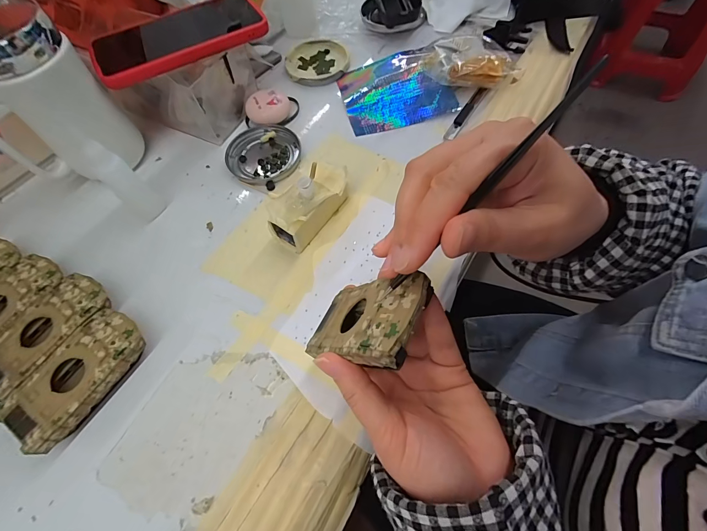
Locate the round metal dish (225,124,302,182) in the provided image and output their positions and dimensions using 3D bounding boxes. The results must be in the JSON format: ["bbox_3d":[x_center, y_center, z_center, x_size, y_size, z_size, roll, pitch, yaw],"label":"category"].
[{"bbox_3d":[-0.098,-0.123,0.359,0.077,0.007,0.074,-1,63,2],"label":"round metal dish"}]

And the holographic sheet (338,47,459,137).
[{"bbox_3d":[0.049,-0.211,0.391,0.122,0.016,0.112,-13,63,-4],"label":"holographic sheet"}]

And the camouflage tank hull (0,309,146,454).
[{"bbox_3d":[-0.204,0.083,0.252,0.051,0.026,0.093,30,69,17],"label":"camouflage tank hull"}]

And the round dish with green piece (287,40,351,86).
[{"bbox_3d":[-0.046,-0.262,0.427,0.078,0.012,0.083,-5,63,0],"label":"round dish with green piece"}]

